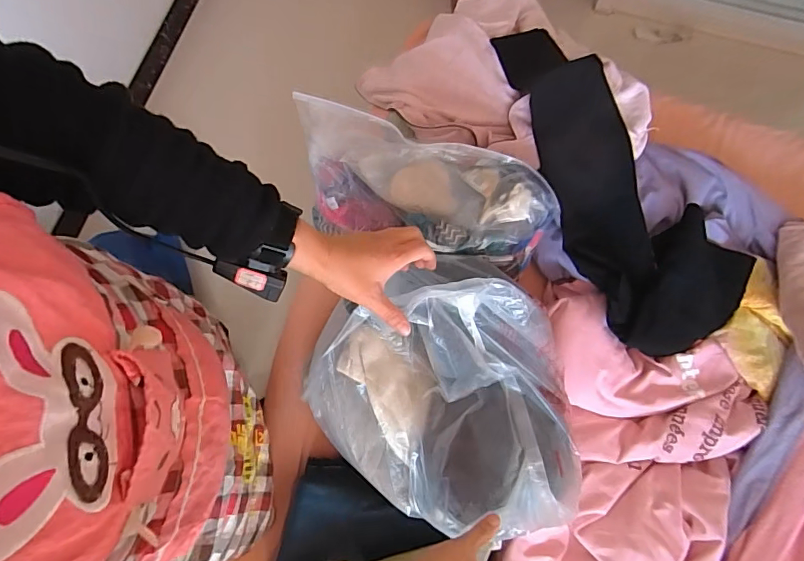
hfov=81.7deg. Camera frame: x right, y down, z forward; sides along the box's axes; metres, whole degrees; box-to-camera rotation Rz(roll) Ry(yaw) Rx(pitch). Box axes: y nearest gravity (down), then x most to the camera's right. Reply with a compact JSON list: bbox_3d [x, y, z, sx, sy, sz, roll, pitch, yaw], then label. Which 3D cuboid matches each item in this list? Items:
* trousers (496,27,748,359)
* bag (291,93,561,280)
[{"bbox_3d":[0.367,-0.196,0.792,0.269,0.121,0.631,-21,76,-5],"label":"trousers"},{"bbox_3d":[0.029,-0.146,0.771,0.425,0.088,0.169,17,76,5],"label":"bag"}]

